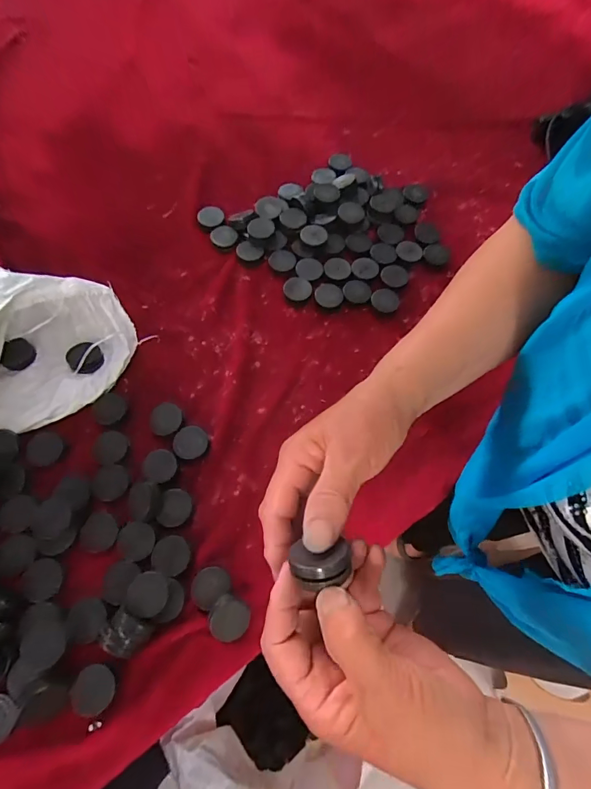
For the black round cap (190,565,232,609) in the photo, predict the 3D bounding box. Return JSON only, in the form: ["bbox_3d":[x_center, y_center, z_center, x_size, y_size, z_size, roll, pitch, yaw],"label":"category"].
[{"bbox_3d":[-0.074,0.164,0.343,0.033,0.007,0.028,-36,73,-16],"label":"black round cap"}]

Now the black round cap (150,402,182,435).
[{"bbox_3d":[-0.130,0.024,0.400,0.030,0.004,0.033,1,67,-2],"label":"black round cap"}]

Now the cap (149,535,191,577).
[{"bbox_3d":[-0.108,0.139,0.347,0.031,0.006,0.031,1,67,-2],"label":"cap"}]

